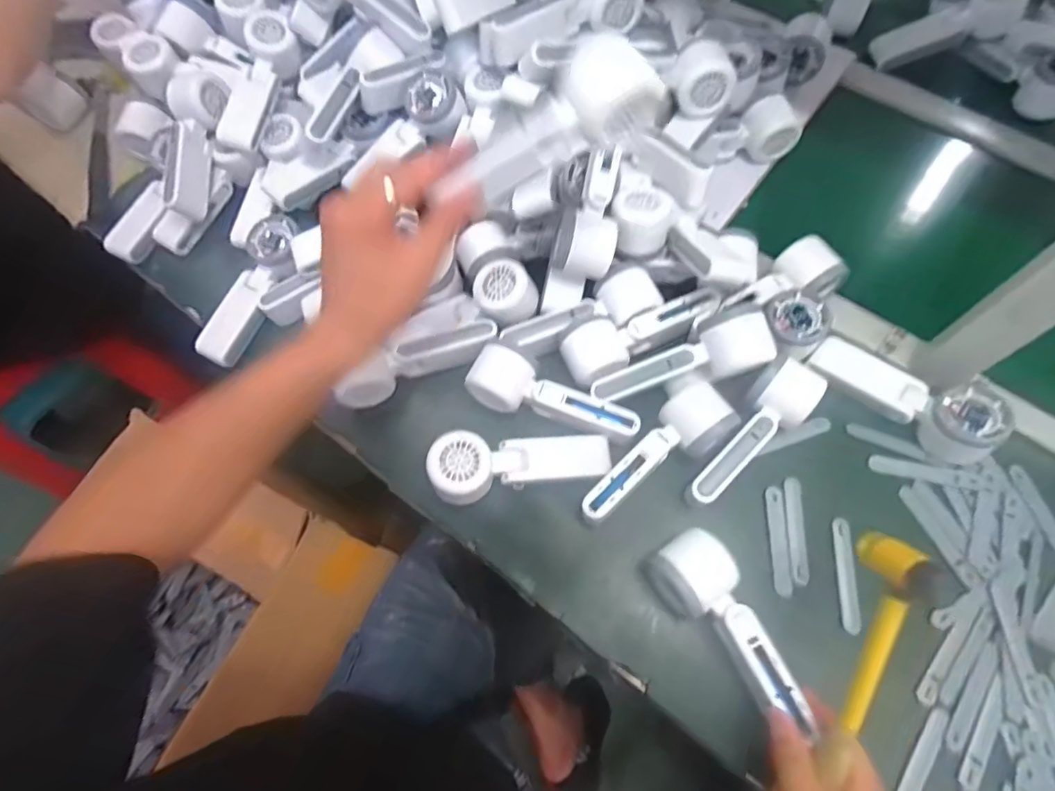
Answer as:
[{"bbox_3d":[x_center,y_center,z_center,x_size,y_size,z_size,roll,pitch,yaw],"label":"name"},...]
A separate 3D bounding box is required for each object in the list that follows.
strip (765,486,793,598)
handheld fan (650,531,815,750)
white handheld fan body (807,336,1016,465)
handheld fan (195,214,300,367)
[{"bbox_3d":[0.224,0.129,0.497,0.016,0.004,0.094,2,67,3],"label":"strip"},{"bbox_3d":[0.165,0.185,0.441,0.055,0.040,0.156,-30,61,-11],"label":"handheld fan"},{"bbox_3d":[0.355,-0.007,0.516,0.168,0.053,0.060,39,74,16],"label":"white handheld fan body"},{"bbox_3d":[-0.293,-0.112,0.590,0.048,0.027,0.166,23,85,11],"label":"handheld fan"}]

